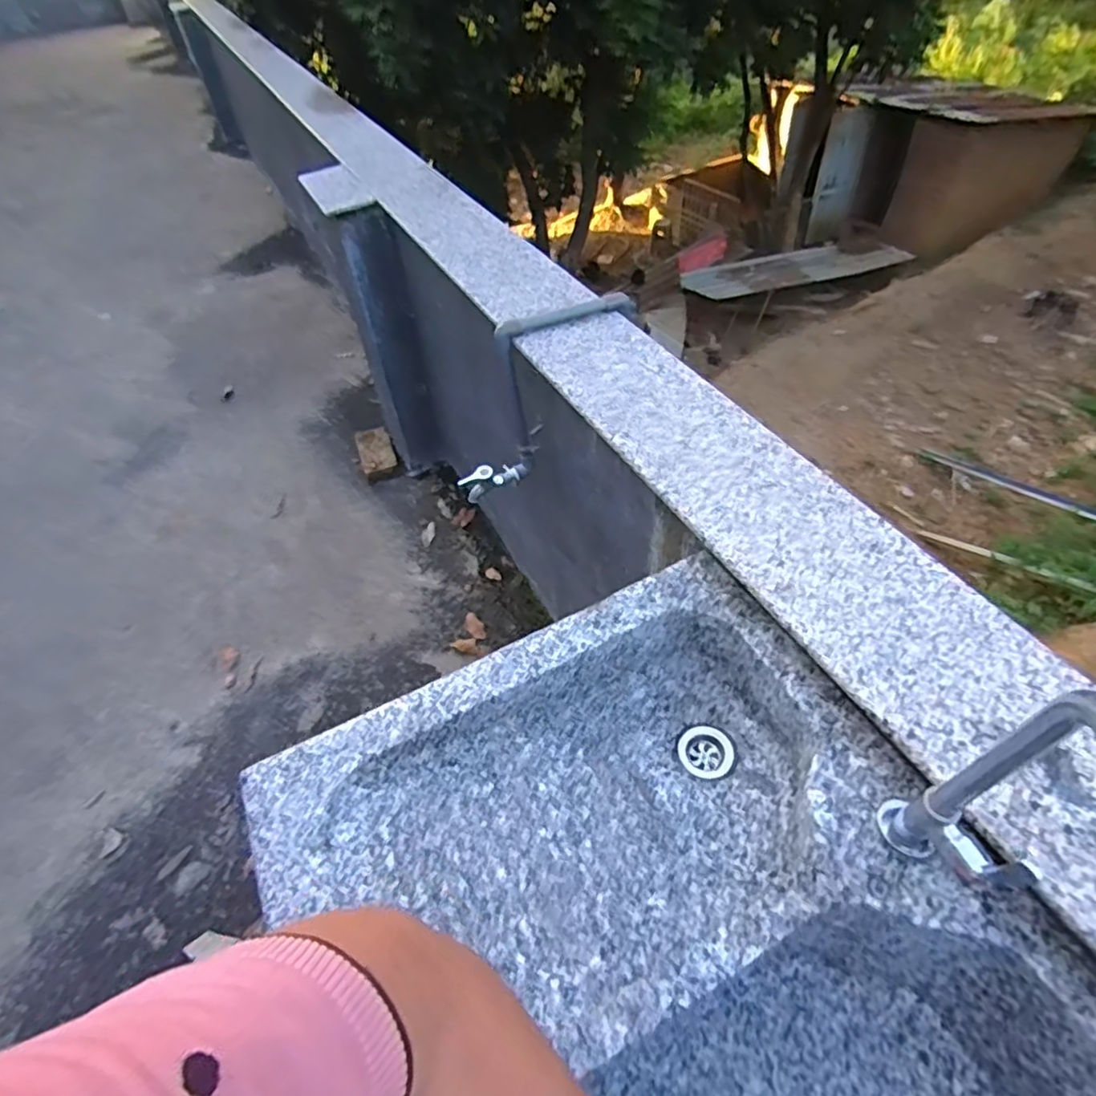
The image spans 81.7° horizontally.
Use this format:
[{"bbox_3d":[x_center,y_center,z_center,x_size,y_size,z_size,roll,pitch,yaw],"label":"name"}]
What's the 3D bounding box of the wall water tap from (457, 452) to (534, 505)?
[{"bbox_3d":[-0.091,-0.128,1.145,0.133,0.080,0.033,-19,50,-10],"label":"wall water tap"}]

